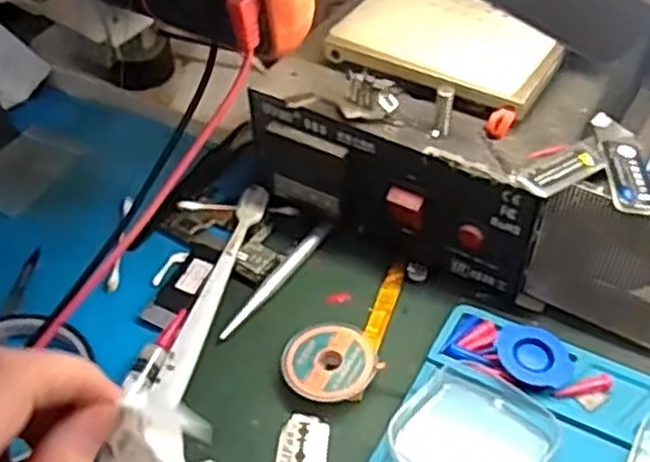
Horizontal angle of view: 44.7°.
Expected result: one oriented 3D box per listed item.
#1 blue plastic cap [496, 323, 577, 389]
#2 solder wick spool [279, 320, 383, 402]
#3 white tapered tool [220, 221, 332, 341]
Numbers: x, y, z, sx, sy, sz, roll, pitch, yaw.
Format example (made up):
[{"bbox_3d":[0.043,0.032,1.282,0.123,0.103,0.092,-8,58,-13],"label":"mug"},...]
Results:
[{"bbox_3d":[0.101,0.060,0.382,0.036,0.008,0.032,19,51,19],"label":"blue plastic cap"},{"bbox_3d":[0.002,0.065,0.389,0.045,0.011,0.043,-1,47,2],"label":"solder wick spool"},{"bbox_3d":[-0.025,0.026,0.433,0.009,0.004,0.095,26,54,24],"label":"white tapered tool"}]

